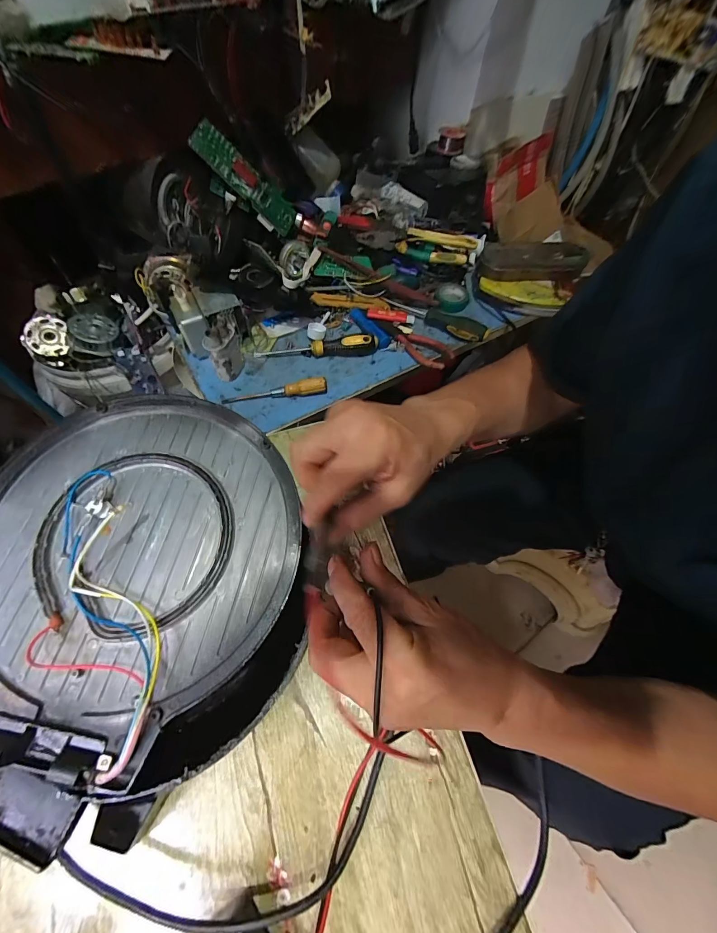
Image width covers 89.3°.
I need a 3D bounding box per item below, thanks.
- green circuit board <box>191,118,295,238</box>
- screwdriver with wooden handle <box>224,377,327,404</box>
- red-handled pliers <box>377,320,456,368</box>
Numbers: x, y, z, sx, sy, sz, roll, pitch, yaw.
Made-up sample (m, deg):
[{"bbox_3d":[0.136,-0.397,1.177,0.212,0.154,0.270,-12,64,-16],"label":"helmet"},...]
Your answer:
[{"bbox_3d":[-0.170,-0.443,0.562,0.017,0.165,0.057,-11,59,46],"label":"green circuit board"},{"bbox_3d":[-0.124,-0.112,0.536,0.152,0.017,0.019,-5,62,-5],"label":"screwdriver with wooden handle"},{"bbox_3d":[0.088,-0.208,0.597,0.140,0.021,0.049,37,66,16],"label":"red-handled pliers"}]

